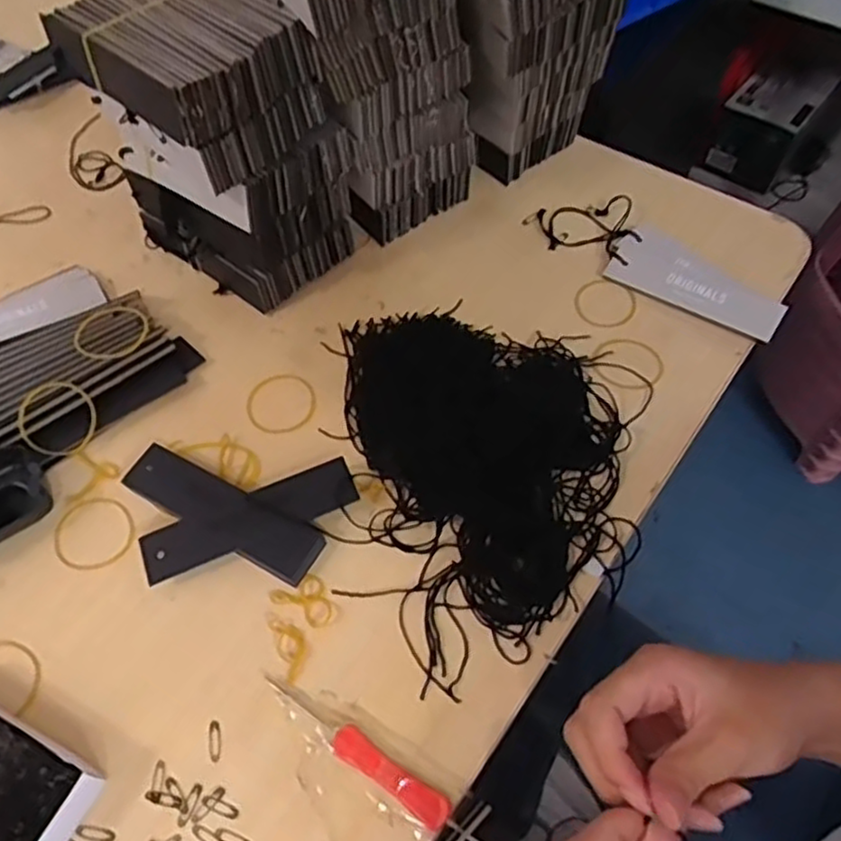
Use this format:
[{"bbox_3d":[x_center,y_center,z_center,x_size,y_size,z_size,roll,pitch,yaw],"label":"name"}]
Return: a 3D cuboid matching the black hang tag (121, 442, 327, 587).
[{"bbox_3d":[-0.119,0.055,0.414,0.126,0.014,0.033,24,60,16],"label":"black hang tag"}]

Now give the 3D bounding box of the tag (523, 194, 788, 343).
[{"bbox_3d":[0.178,-0.127,0.526,0.202,0.017,0.065,36,64,23],"label":"tag"}]

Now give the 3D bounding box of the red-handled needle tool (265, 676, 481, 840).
[{"bbox_3d":[-0.015,0.174,0.338,0.154,0.007,0.015,29,61,19],"label":"red-handled needle tool"}]

